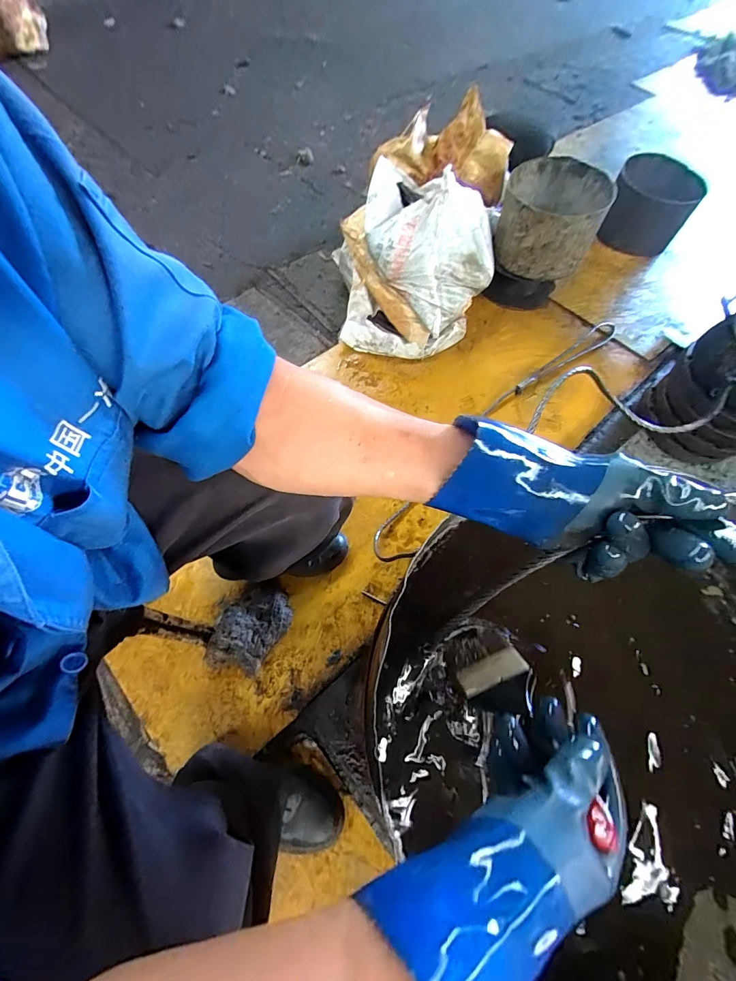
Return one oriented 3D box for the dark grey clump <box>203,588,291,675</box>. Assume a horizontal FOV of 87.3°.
[{"bbox_3d":[-0.230,0.269,0.762,0.120,0.070,0.174,24,64,10],"label":"dark grey clump"}]

